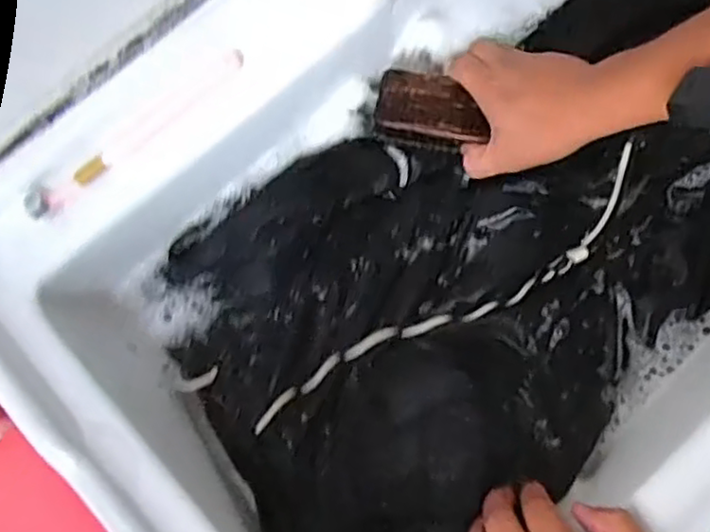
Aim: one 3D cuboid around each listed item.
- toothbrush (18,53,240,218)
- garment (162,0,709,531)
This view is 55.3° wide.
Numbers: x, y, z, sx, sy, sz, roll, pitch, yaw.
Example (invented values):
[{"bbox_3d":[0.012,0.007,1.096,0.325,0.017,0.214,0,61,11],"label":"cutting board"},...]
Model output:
[{"bbox_3d":[-0.155,-0.096,0.484,0.183,0.016,0.020,-39,79,-8],"label":"toothbrush"},{"bbox_3d":[0.128,-0.037,0.533,0.608,0.079,0.326,-42,82,-8],"label":"garment"}]

